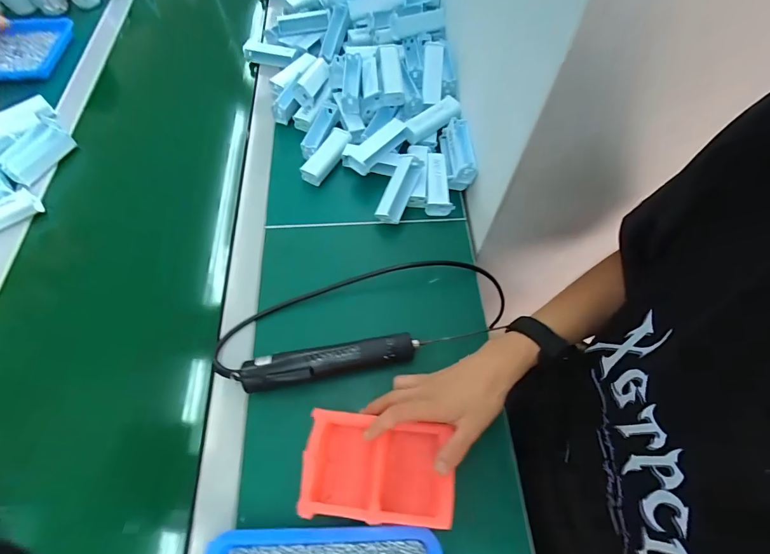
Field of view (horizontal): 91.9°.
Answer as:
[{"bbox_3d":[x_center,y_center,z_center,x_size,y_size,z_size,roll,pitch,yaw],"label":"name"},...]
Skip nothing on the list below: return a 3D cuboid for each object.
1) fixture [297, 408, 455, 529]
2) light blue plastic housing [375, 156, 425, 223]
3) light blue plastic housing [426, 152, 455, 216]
[{"bbox_3d":[-0.007,0.191,0.377,0.144,0.031,0.092,5,63,2],"label":"fixture"},{"bbox_3d":[0.019,-0.124,0.525,0.037,0.021,0.099,22,79,10],"label":"light blue plastic housing"},{"bbox_3d":[0.078,-0.141,0.551,0.037,0.029,0.096,-1,75,-2],"label":"light blue plastic housing"}]

